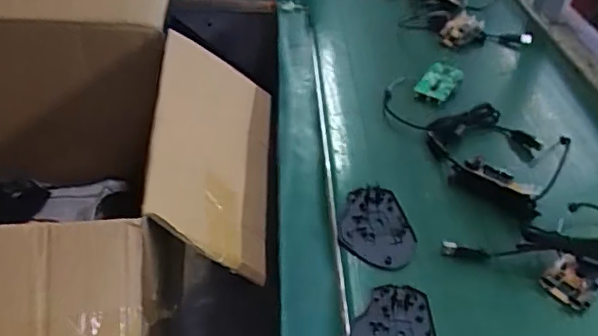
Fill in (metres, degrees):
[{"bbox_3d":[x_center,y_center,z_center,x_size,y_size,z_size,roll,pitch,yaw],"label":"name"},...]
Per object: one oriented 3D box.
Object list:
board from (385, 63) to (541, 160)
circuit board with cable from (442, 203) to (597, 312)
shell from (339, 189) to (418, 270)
[{"bbox_3d":[0.195,-0.084,0.746,0.143,0.024,0.197,-11,43,-16],"label":"board"},{"bbox_3d":[0.255,0.085,0.546,0.203,0.024,0.099,-14,45,-20],"label":"circuit board with cable"},{"bbox_3d":[0.078,0.059,0.570,0.073,0.008,0.107,6,41,2],"label":"shell"}]

